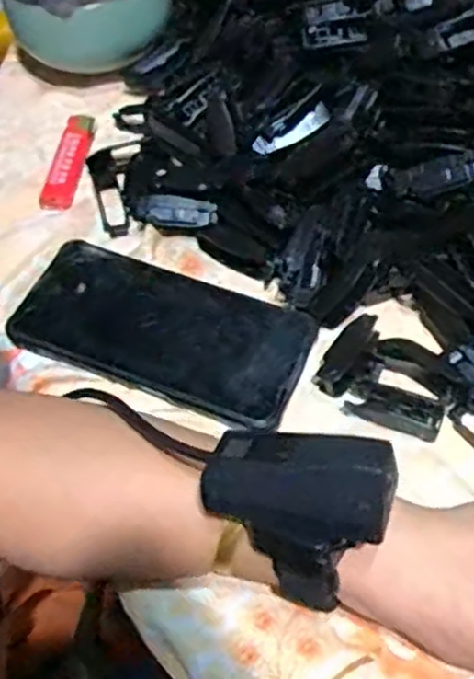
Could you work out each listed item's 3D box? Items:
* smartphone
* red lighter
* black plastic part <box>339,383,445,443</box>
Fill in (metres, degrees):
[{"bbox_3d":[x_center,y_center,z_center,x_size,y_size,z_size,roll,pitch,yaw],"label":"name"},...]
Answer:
[{"bbox_3d":[-0.041,-0.007,0.400,0.161,0.012,0.077,18,60,16],"label":"smartphone"},{"bbox_3d":[-0.114,-0.124,0.486,0.022,0.008,0.087,5,57,8],"label":"red lighter"},{"bbox_3d":[0.082,0.036,0.368,0.049,0.007,0.021,15,59,14],"label":"black plastic part"}]

